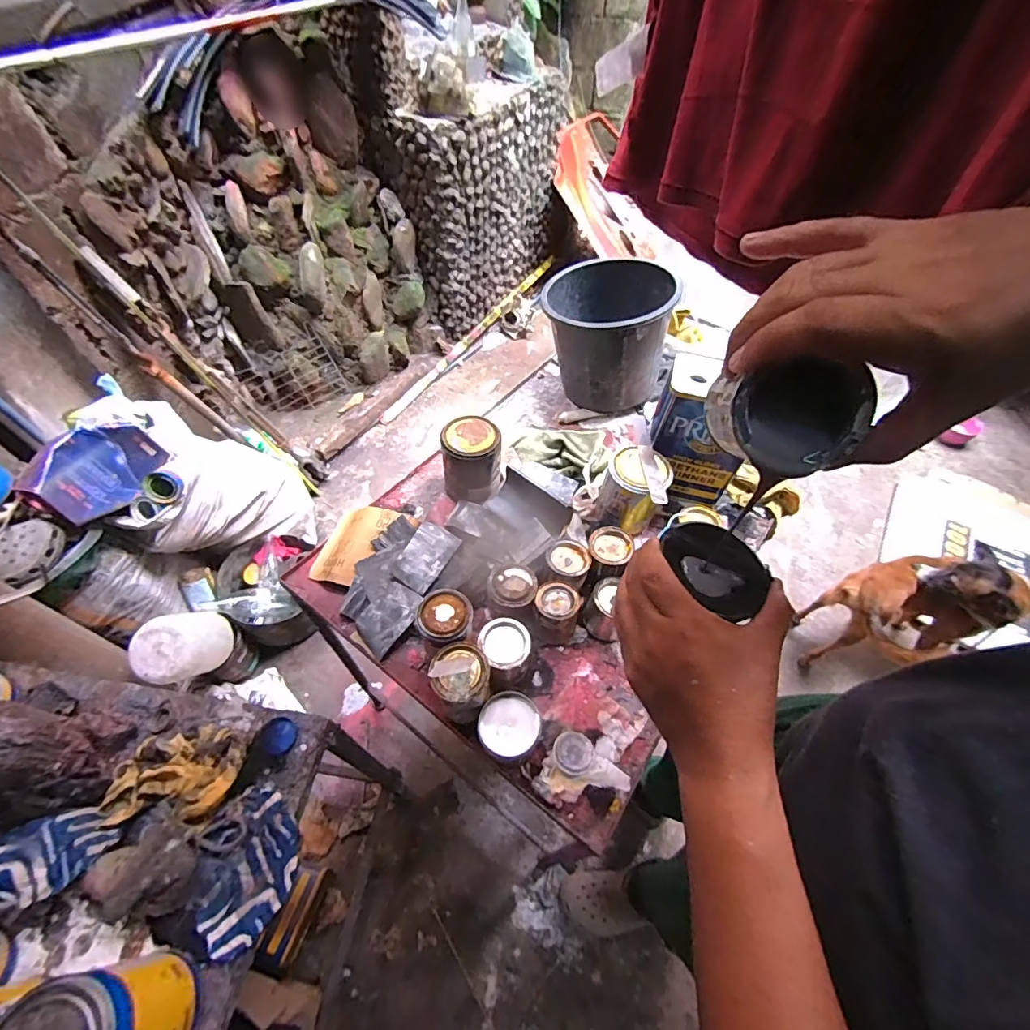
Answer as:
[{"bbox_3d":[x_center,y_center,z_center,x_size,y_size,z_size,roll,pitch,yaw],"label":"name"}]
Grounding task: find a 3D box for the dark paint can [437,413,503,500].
[{"bbox_3d":[-0.078,-0.099,0.843,0.109,0.107,0.110,-3,56,-4],"label":"dark paint can"}]

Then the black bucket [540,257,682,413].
[{"bbox_3d":[0.184,-0.391,1.004,0.250,0.237,0.244,1,56,-1],"label":"black bucket"}]

